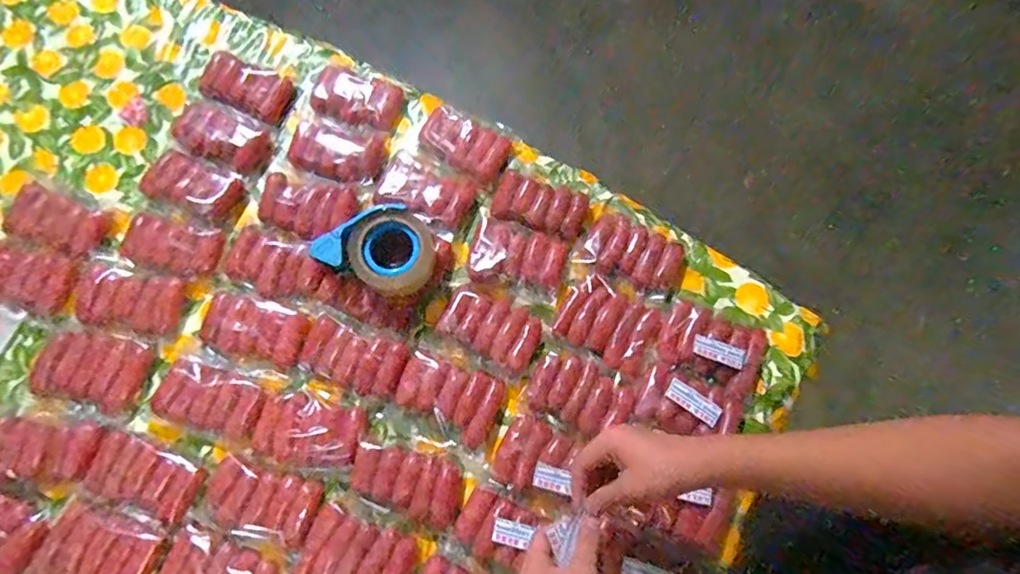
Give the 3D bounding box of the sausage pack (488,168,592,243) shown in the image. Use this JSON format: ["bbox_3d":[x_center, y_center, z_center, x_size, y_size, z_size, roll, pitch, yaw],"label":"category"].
[{"bbox_3d":[0.044,-0.118,0.780,0.129,0.024,0.072,18,73,4],"label":"sausage pack"}]

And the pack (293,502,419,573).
[{"bbox_3d":[-0.185,0.326,0.650,0.123,0.021,0.094,21,73,5],"label":"pack"}]

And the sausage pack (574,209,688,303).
[{"bbox_3d":[0.172,-0.048,0.760,0.142,0.020,0.100,29,74,7],"label":"sausage pack"}]

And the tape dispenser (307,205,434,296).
[{"bbox_3d":[-0.169,-0.042,0.720,0.128,0.048,0.122,-38,107,-7],"label":"tape dispenser"}]

